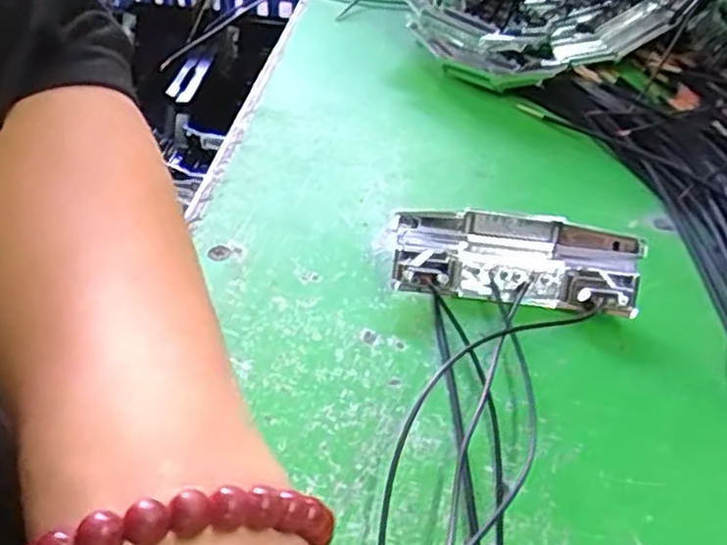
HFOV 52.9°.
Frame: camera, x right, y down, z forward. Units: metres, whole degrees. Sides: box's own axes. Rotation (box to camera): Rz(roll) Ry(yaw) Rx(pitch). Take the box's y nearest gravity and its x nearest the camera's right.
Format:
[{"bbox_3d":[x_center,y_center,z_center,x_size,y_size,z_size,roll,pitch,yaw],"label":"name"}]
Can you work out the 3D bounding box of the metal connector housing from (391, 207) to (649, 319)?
[{"bbox_3d":[0.060,-0.005,0.300,0.096,0.024,0.043,5,42,2],"label":"metal connector housing"}]

